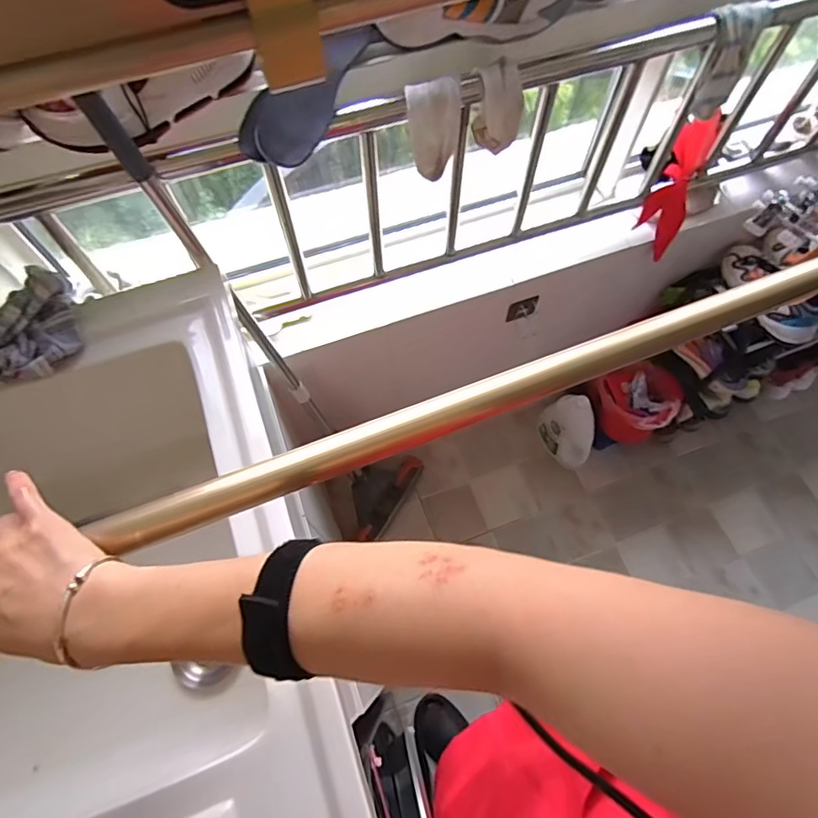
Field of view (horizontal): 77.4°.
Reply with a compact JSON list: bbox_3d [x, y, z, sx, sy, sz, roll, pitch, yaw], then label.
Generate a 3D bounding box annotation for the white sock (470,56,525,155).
[{"bbox_3d":[0.118,-0.402,0.683,0.058,0.090,0.057,-2,65,-1],"label":"white sock"}]

